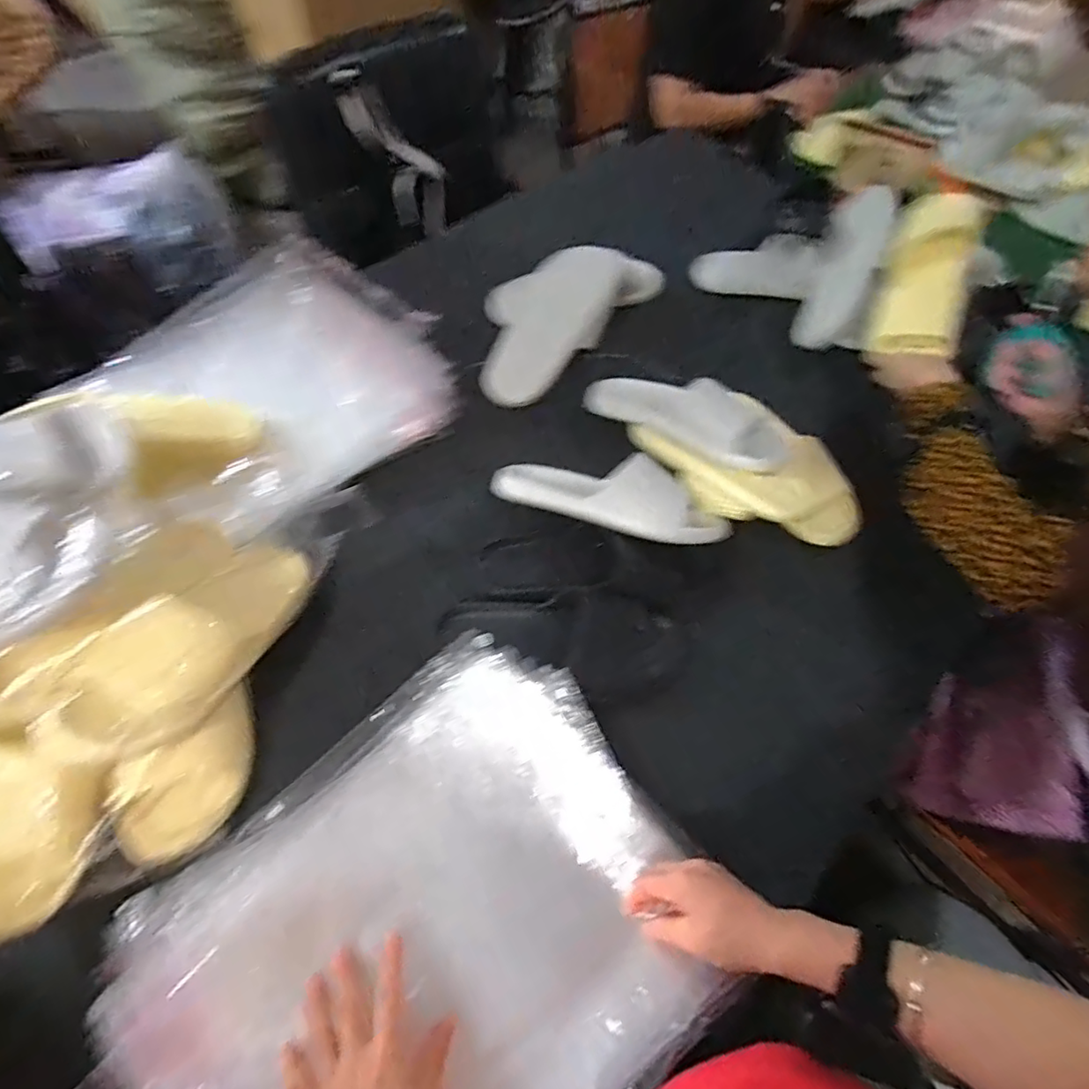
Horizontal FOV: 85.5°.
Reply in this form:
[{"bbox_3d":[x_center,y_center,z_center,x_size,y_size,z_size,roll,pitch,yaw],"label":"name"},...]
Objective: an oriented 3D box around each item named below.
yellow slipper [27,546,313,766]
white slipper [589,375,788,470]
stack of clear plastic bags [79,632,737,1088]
[{"bbox_3d":[-0.310,0.080,0.538,0.100,0.057,0.261,24,41,10],"label":"yellow slipper"},{"bbox_3d":[0.160,-0.163,0.731,0.262,0.070,0.097,27,60,30],"label":"white slipper"},{"bbox_3d":[-0.097,0.313,0.459,0.432,0.052,0.347,-38,69,-23],"label":"stack of clear plastic bags"}]

